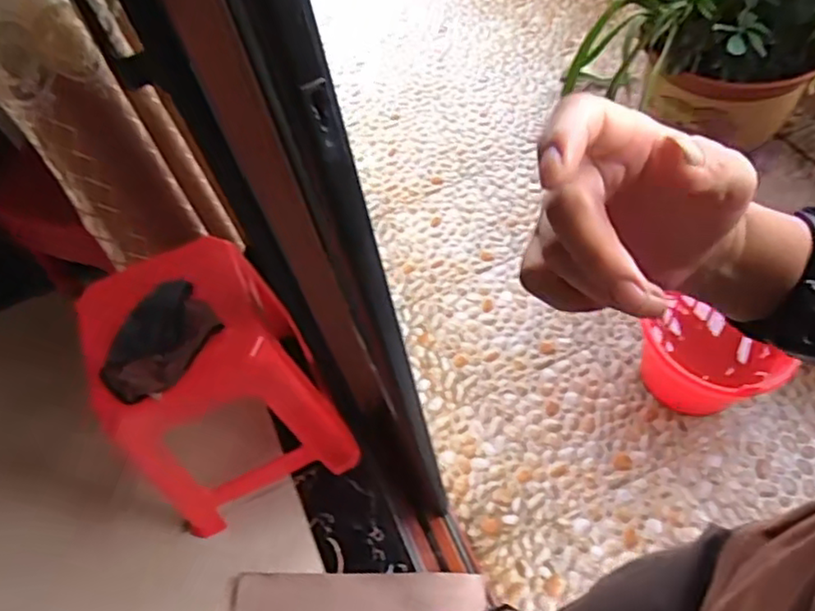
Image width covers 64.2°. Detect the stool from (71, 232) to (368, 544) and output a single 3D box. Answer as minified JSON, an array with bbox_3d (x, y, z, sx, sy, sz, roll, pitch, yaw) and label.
[{"bbox_3d":[-0.361,0.175,1.212,0.354,0.482,0.342,-35,58,-14],"label":"stool"}]

